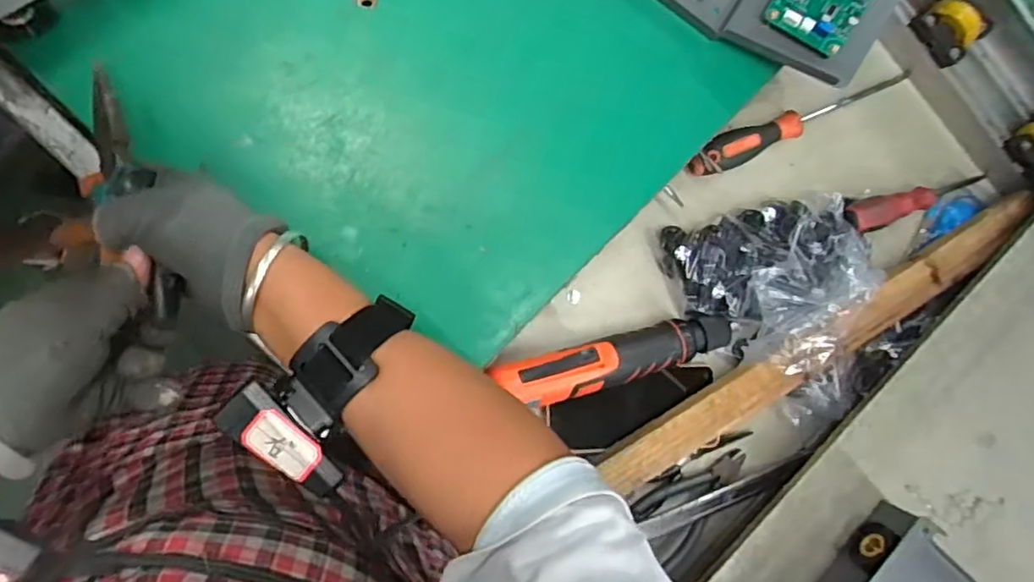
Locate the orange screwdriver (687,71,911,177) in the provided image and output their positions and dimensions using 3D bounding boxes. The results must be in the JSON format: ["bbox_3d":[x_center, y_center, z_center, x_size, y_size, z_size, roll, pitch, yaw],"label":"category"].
[{"bbox_3d":[0.260,-0.155,0.583,0.230,0.036,0.029,-23,95,-7],"label":"orange screwdriver"}]

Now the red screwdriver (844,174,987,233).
[{"bbox_3d":[0.365,-0.084,0.594,0.174,0.024,0.025,-17,95,-23],"label":"red screwdriver"}]

